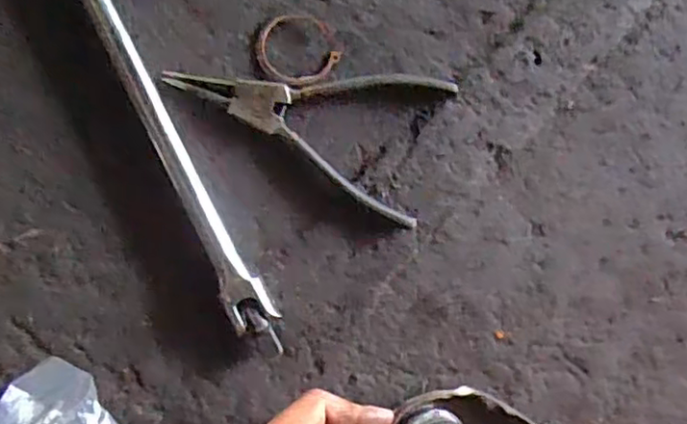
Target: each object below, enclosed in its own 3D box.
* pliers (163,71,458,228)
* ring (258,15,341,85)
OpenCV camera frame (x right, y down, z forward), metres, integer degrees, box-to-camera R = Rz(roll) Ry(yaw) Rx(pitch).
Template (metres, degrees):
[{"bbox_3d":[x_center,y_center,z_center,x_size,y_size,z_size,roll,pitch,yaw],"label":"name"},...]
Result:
[{"bbox_3d":[-0.021,-0.063,0.401,0.165,0.010,0.089,21,91,-6],"label":"pliers"},{"bbox_3d":[-0.027,-0.099,0.402,0.049,0.004,0.042,-1,93,-5],"label":"ring"}]

